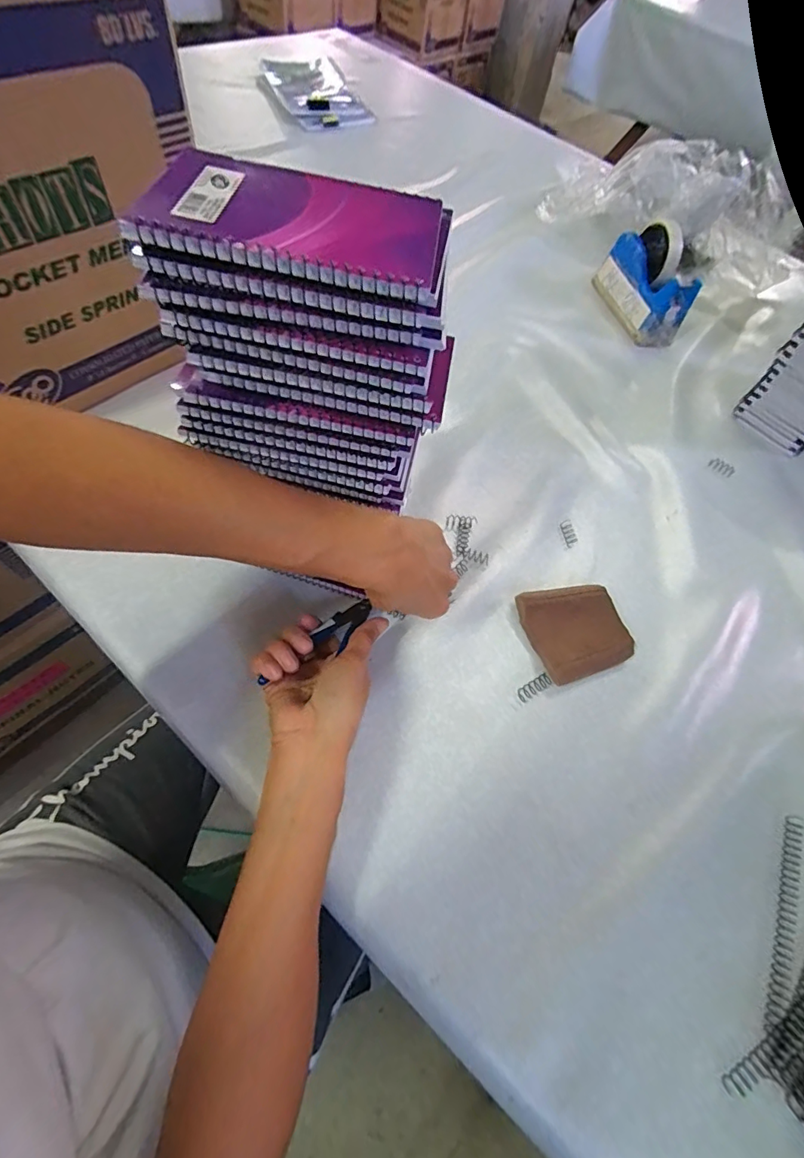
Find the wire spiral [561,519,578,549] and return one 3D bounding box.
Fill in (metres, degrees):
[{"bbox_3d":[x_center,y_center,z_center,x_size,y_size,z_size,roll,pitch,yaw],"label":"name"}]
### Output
[{"bbox_3d":[0.179,-0.050,0.498,0.011,0.007,0.032,-3,62,-11],"label":"wire spiral"}]

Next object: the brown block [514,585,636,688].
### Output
[{"bbox_3d":[0.160,0.047,0.434,0.089,0.018,0.086,-14,65,-16],"label":"brown block"}]

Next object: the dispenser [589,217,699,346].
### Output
[{"bbox_3d":[0.357,-0.429,0.681,0.061,0.111,0.157,-9,62,-12],"label":"dispenser"}]

